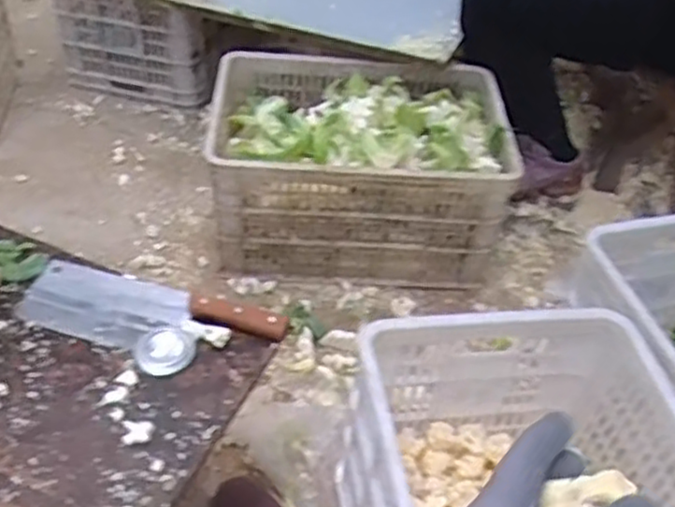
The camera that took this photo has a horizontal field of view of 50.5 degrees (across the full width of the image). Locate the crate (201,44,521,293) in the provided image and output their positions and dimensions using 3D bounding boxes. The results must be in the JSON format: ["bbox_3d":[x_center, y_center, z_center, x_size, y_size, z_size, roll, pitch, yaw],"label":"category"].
[{"bbox_3d":[0.034,-0.172,1.371,0.512,0.282,0.399,3,42,-3],"label":"crate"}]

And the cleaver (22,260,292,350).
[{"bbox_3d":[-0.218,0.070,0.836,0.304,0.025,0.101,16,43,10],"label":"cleaver"}]

